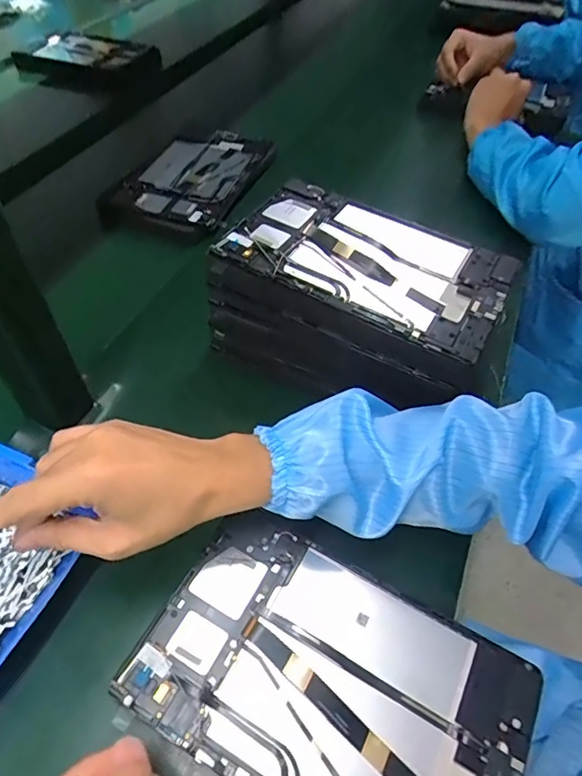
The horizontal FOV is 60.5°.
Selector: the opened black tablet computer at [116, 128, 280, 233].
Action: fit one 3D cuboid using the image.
[{"bbox_3d":[-0.133,-0.306,0.718,0.153,0.022,0.247,16,53,10],"label":"opened black tablet computer"}]

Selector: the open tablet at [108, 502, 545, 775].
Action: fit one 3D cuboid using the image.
[{"bbox_3d":[0.027,0.190,0.323,0.238,0.012,0.148,25,55,16],"label":"open tablet"}]

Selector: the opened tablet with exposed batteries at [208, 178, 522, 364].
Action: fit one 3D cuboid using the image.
[{"bbox_3d":[0.070,-0.119,0.448,0.240,0.015,0.148,25,55,17],"label":"opened tablet with exposed batteries"}]

